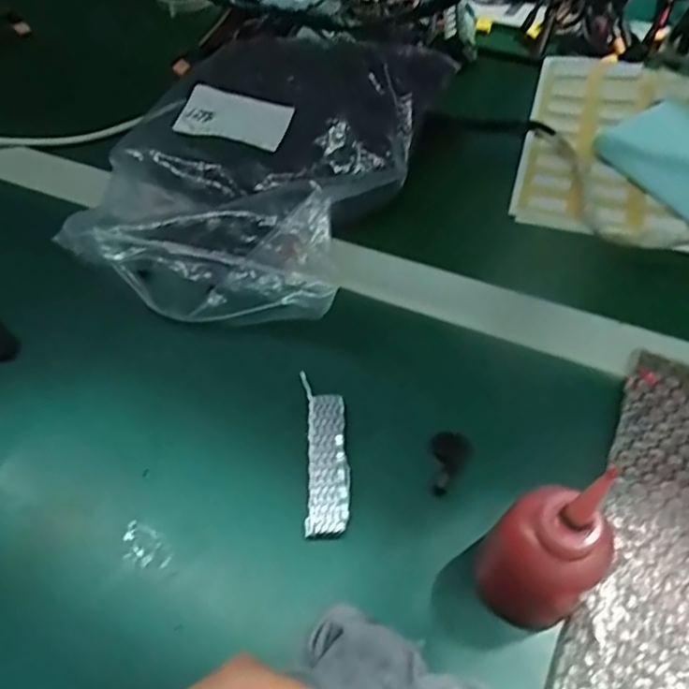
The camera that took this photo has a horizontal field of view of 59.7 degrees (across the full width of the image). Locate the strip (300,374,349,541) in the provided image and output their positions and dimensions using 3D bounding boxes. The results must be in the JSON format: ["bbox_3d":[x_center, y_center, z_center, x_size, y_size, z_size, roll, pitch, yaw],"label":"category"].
[{"bbox_3d":[-0.014,0.076,0.433,0.031,0.006,0.119,-12,57,13],"label":"strip"}]

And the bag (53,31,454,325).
[{"bbox_3d":[-0.054,-0.178,0.546,0.245,0.070,0.369,24,60,18],"label":"bag"}]

